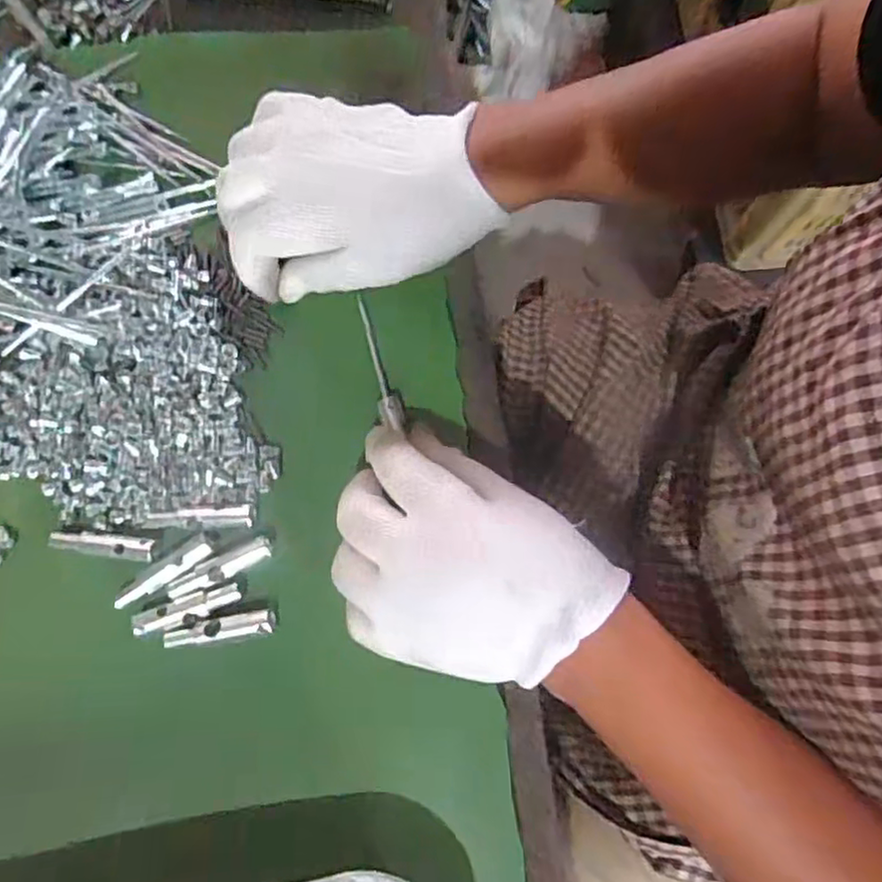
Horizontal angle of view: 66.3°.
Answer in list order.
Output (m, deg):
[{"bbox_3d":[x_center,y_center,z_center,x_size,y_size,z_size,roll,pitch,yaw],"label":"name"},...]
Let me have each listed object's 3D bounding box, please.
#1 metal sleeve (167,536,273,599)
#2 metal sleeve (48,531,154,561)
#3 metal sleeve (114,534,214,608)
[{"bbox_3d":[-0.104,0.060,0.318,0.051,0.005,0.011,-26,79,-5],"label":"metal sleeve"},{"bbox_3d":[-0.162,0.049,0.321,0.049,0.004,0.011,6,78,2],"label":"metal sleeve"},{"bbox_3d":[-0.131,0.062,0.317,0.050,0.006,0.011,-35,80,-7],"label":"metal sleeve"}]

